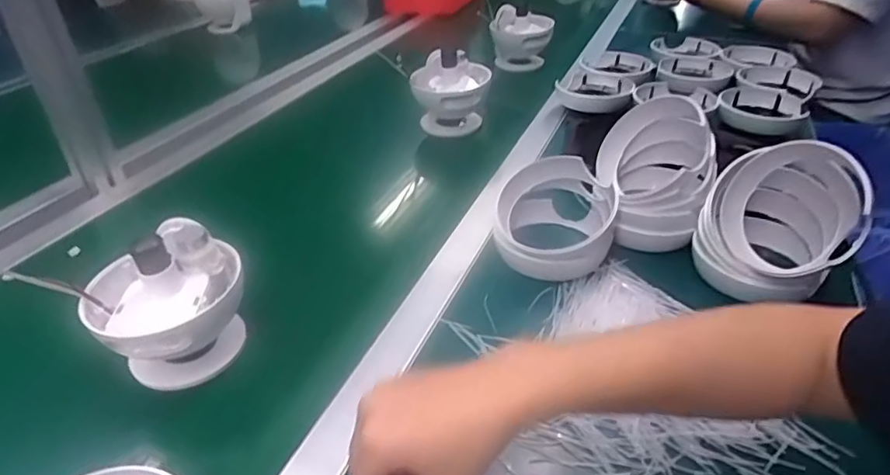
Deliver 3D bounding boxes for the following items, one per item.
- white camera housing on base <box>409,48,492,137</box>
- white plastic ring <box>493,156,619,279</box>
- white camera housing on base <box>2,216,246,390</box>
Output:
[{"bbox_3d":[0.007,-0.214,0.846,0.110,0.098,0.103,1,35,0],"label":"white camera housing on base"},{"bbox_3d":[0.111,-0.025,0.572,0.109,0.070,0.112,1,37,0],"label":"white plastic ring"},{"bbox_3d":[-0.229,0.055,0.463,0.113,0.111,0.122,1,35,0],"label":"white camera housing on base"}]

